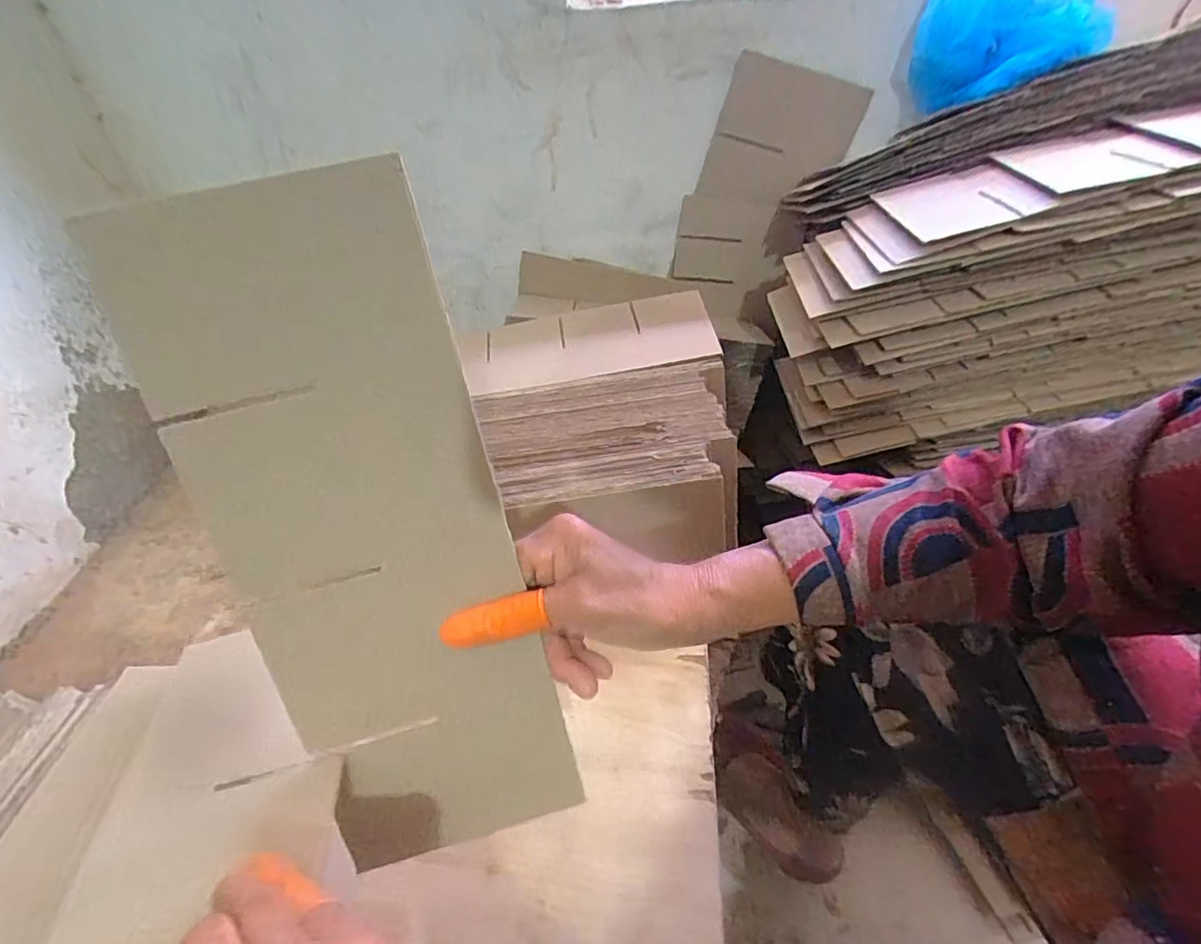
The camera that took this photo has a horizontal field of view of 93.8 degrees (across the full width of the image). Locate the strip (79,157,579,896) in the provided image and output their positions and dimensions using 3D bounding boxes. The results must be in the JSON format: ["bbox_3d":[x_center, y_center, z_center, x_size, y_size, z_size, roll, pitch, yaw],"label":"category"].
[{"bbox_3d":[-0.110,0.045,0.276,0.130,0.338,0.008,-15,16,-7],"label":"strip"}]

